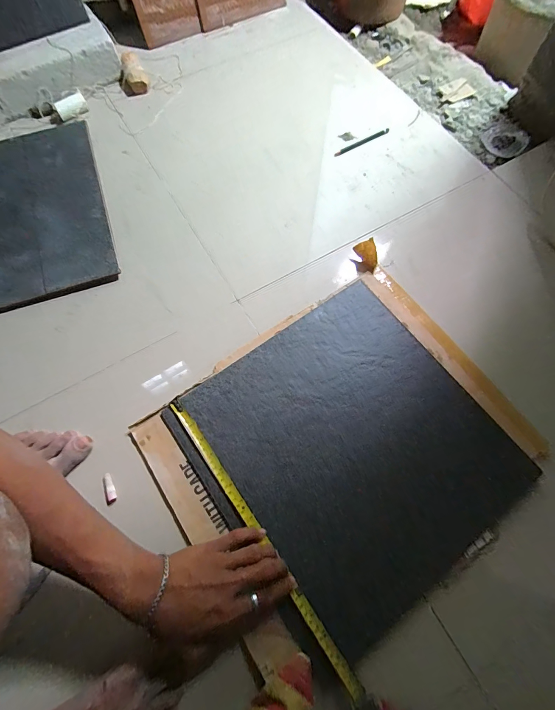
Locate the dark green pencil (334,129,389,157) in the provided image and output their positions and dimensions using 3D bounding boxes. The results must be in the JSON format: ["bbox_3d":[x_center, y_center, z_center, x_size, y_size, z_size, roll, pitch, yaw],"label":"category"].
[{"bbox_3d":[0.183,-0.460,0.711,0.139,0.007,0.014,-28,74,-10],"label":"dark green pencil"}]

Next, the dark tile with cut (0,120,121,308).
[{"bbox_3d":[-0.547,-0.266,0.636,0.407,0.020,0.415,-19,74,-4],"label":"dark tile with cut"}]

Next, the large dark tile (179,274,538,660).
[{"bbox_3d":[0.113,0.116,0.483,0.359,0.013,0.390,-35,73,-11],"label":"large dark tile"}]

